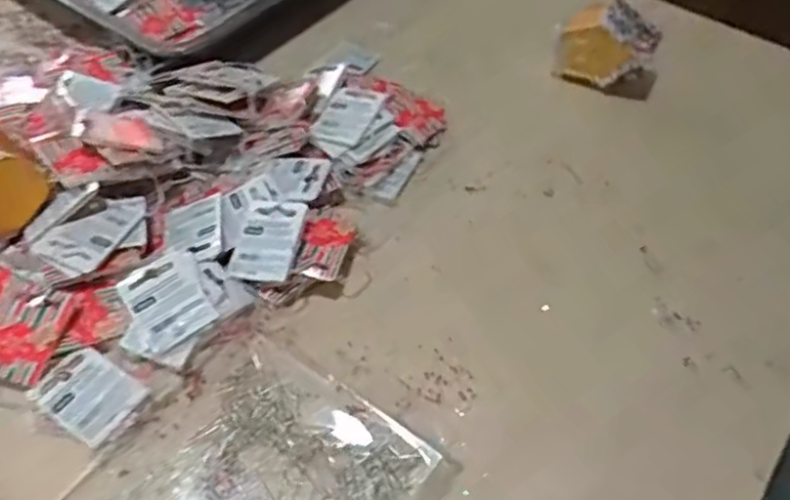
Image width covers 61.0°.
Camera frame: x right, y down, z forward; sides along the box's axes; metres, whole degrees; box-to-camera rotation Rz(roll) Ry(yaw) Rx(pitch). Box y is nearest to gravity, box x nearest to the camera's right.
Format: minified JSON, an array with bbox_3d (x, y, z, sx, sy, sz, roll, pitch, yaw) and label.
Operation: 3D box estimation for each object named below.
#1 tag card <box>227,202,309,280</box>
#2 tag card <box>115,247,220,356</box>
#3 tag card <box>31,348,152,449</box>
[{"bbox_3d":[-0.085,-0.008,0.450,0.043,0.004,0.057,3,62,19],"label":"tag card"},{"bbox_3d":[-0.143,0.031,0.426,0.048,0.006,0.059,-29,65,-14],"label":"tag card"},{"bbox_3d":[-0.182,0.086,0.400,0.057,0.004,0.043,30,56,17],"label":"tag card"}]

